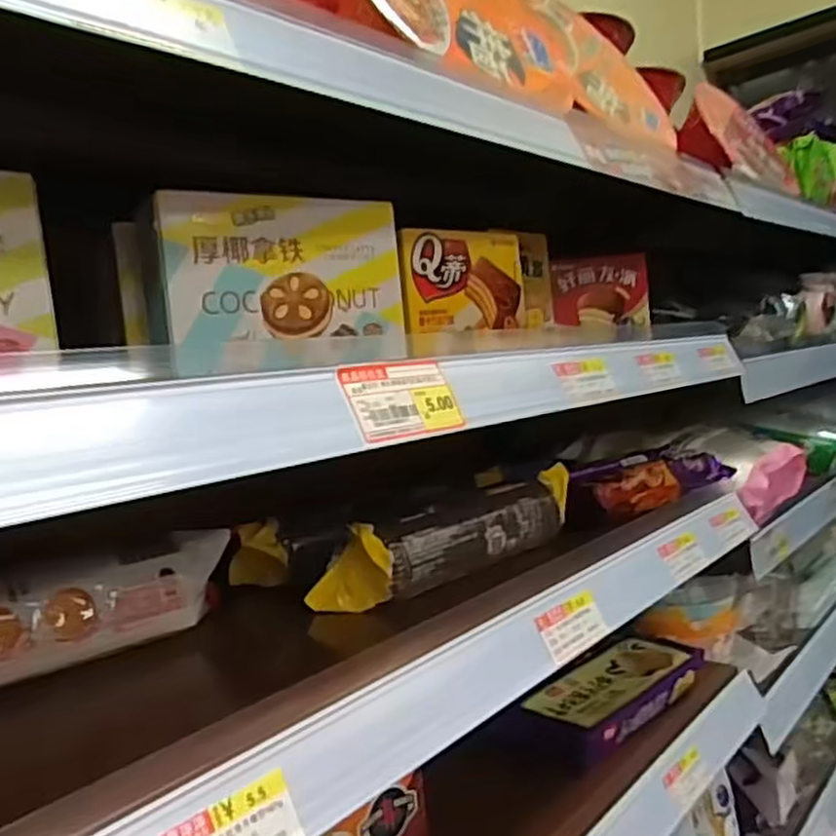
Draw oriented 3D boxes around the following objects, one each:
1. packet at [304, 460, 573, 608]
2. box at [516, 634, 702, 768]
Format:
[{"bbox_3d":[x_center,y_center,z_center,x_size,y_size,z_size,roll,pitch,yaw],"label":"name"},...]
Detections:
[{"bbox_3d":[0.029,0.082,0.522,0.057,0.054,0.214,-1,6,45],"label":"packet"},{"bbox_3d":[0.165,0.234,0.638,0.088,0.026,0.208,-1,6,45],"label":"box"}]

